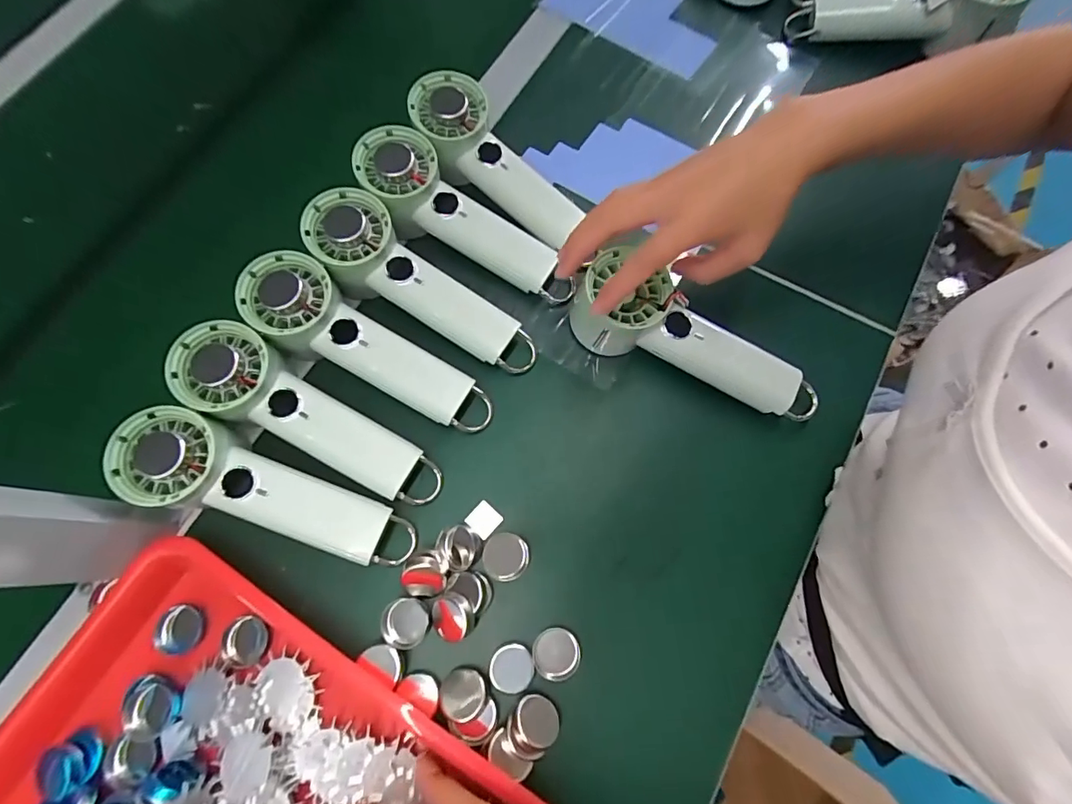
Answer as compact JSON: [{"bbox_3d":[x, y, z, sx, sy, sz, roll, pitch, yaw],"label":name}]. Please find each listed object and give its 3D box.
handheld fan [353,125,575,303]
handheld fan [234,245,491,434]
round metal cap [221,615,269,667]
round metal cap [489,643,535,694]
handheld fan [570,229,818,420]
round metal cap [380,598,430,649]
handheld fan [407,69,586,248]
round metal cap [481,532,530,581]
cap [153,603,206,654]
[{"bbox_3d":[-0.057,-0.147,0.406,0.194,0.041,0.064,33,75,-8],"label":"handheld fan"},{"bbox_3d":[-0.125,-0.038,0.370,0.195,0.044,0.060,32,75,-8],"label":"handheld fan"},{"bbox_3d":[-0.197,0.162,0.333,0.024,0.013,0.031,-32,74,-9],"label":"round metal cap"},{"bbox_3d":[-0.016,0.175,0.322,0.028,0.004,0.028,0,72,1],"label":"round metal cap"},{"bbox_3d":[0.119,-0.046,0.373,0.191,0.073,0.061,26,74,-2],"label":"handheld fan"},{"bbox_3d":[-0.087,0.148,0.328,0.030,0.008,0.031,-7,72,-1],"label":"round metal cap"},{"bbox_3d":[-0.035,-0.208,0.423,0.171,0.037,0.062,42,76,-12],"label":"handheld fan"},{"bbox_3d":[-0.021,0.108,0.341,0.031,0.009,0.031,0,72,1],"label":"round metal cap"},{"bbox_3d":[-0.244,0.155,0.335,0.030,0.006,0.030,0,72,1],"label":"cap"}]

